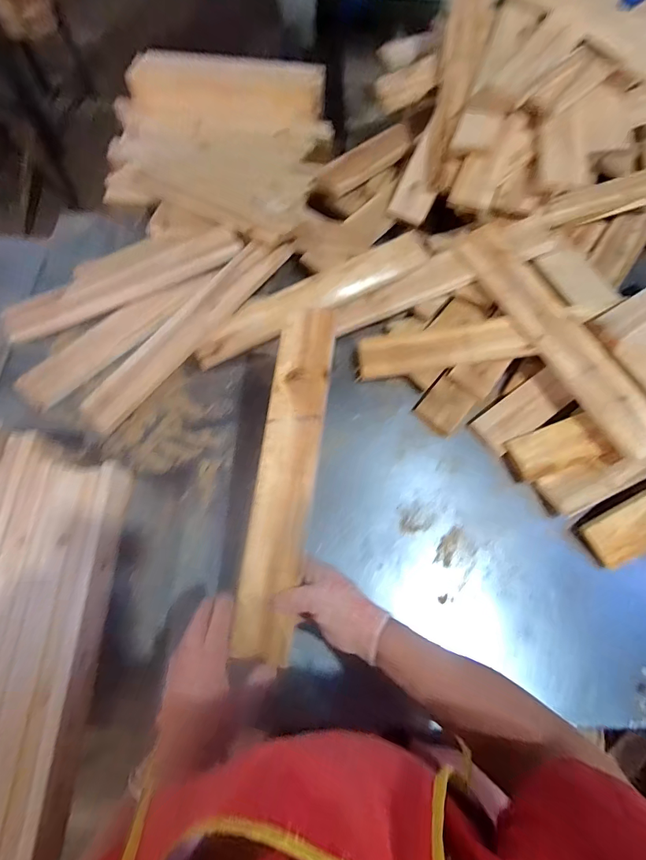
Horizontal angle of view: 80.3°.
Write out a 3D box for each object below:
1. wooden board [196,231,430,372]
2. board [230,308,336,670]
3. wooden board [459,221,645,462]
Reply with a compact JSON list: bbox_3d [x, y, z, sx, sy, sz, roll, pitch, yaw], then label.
[{"bbox_3d":[-0.018,-0.269,0.771,0.506,0.021,0.087,-26,82,-4],"label":"wooden board"},{"bbox_3d":[-0.049,0.058,0.520,0.079,0.026,0.467,8,80,1],"label":"board"},{"bbox_3d":[0.429,-0.183,0.698,0.098,0.020,0.513,-26,71,-12],"label":"wooden board"}]

